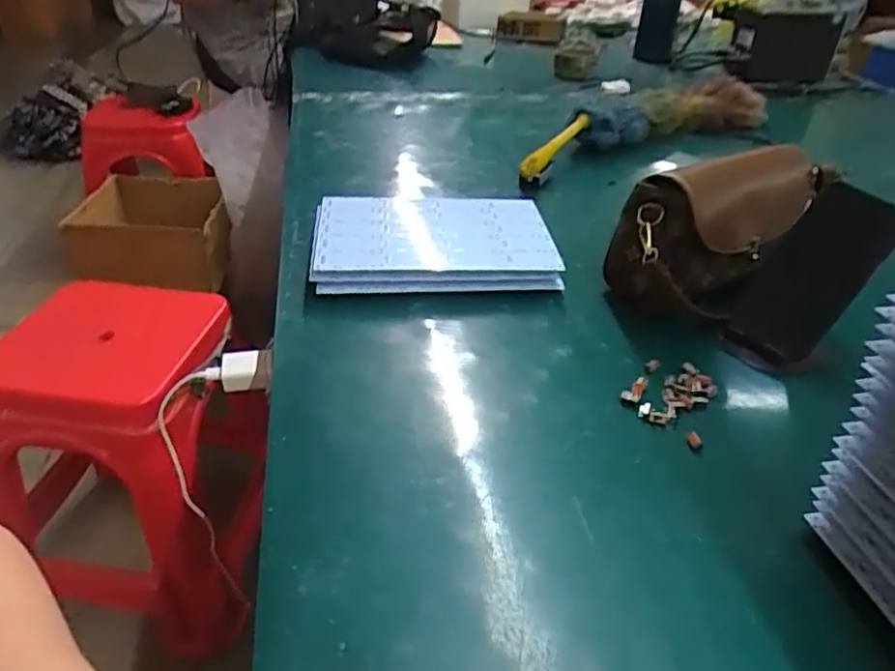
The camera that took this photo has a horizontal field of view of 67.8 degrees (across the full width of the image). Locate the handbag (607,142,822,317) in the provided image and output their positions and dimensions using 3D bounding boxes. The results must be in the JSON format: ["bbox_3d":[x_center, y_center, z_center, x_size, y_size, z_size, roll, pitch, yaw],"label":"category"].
[{"bbox_3d":[0.250,-0.095,0.638,0.184,0.138,0.103,-18,40,-29],"label":"handbag"}]

